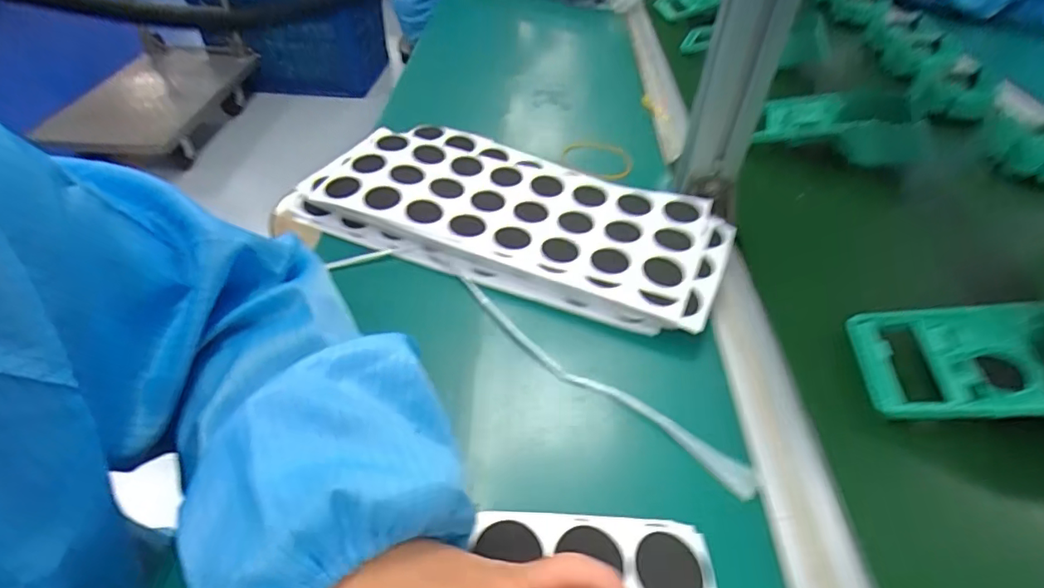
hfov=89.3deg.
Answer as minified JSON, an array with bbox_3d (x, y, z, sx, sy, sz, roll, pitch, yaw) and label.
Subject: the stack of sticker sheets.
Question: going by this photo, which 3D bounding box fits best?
[{"bbox_3d":[-0.008,-0.068,0.435,0.336,0.039,0.153,17,48,16],"label":"stack of sticker sheets"}]

